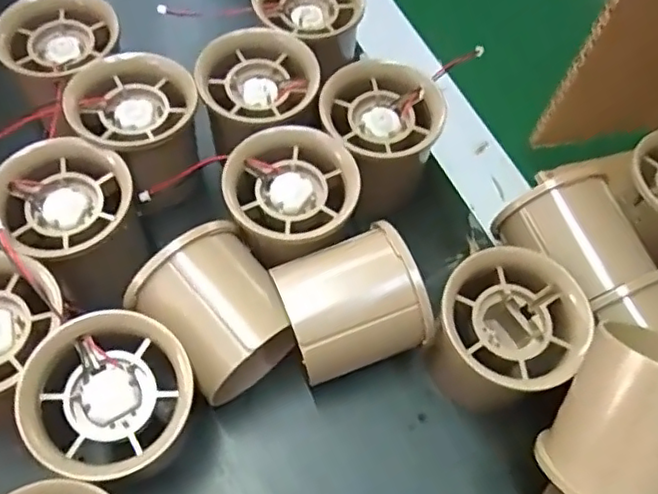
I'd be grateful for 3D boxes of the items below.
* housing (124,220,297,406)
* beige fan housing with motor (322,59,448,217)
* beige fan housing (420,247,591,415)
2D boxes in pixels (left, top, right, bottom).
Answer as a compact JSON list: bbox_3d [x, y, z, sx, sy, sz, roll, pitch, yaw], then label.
[{"bbox_3d":[-0.042,0.027,0.248,0.051,0.049,0.054,-37,70,-21],"label":"housing"},{"bbox_3d":[0.022,-0.048,0.295,0.055,0.052,0.060,4,61,-2],"label":"beige fan housing with motor"},{"bbox_3d":[0.070,0.036,0.253,0.050,0.054,0.052,2,61,-3],"label":"beige fan housing"}]

